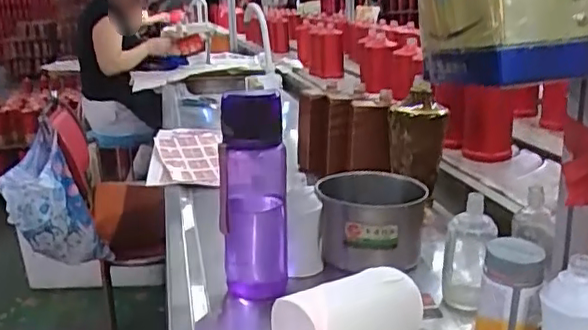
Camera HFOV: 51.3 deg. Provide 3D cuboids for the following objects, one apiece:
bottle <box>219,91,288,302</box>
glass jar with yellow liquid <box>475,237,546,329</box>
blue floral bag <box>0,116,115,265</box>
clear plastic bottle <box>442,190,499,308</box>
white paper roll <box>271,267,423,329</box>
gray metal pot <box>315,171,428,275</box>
[{"bbox_3d":[-0.044,0.037,0.681,0.072,0.228,0.057,-3,16,-3],"label":"bottle"},{"bbox_3d":[0.198,0.125,0.562,0.049,0.107,0.050,-2,16,1],"label":"glass jar with yellow liquid"},{"bbox_3d":[-0.528,0.089,1.359,0.209,0.290,0.115,-7,17,-17],"label":"blue floral bag"},{"bbox_3d":[0.193,0.093,0.675,0.052,0.117,0.055,3,17,17],"label":"clear plastic bottle"},{"bbox_3d":[0.053,0.148,0.584,0.140,0.064,0.065,-12,19,-31],"label":"white paper roll"},{"bbox_3d":[0.097,0.074,0.780,0.133,0.096,0.117,0,16,9],"label":"gray metal pot"}]

